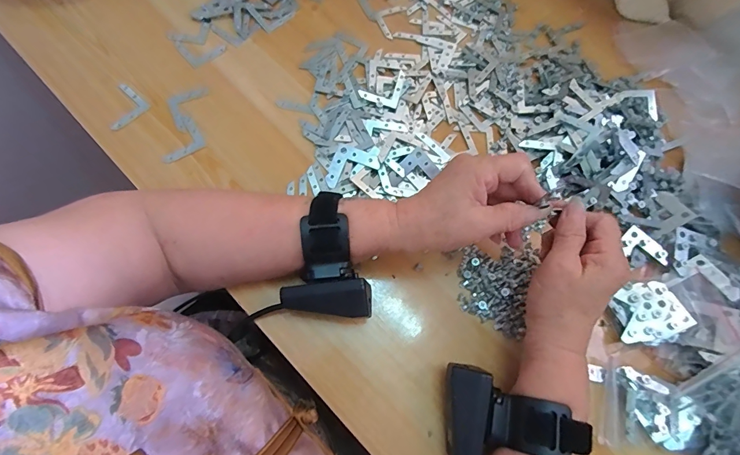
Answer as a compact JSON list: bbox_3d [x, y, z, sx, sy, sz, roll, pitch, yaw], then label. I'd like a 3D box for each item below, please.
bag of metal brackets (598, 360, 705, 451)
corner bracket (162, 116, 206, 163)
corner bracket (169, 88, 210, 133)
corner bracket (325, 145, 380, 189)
[{"bbox_3d":[0.233,0.154,0.308,0.076,0.023,0.063,20,70,2],"label":"bag of metal brackets"},{"bbox_3d":[-0.188,-0.087,0.369,0.041,0.004,0.042,-29,76,-14],"label":"corner bracket"},{"bbox_3d":[-0.179,-0.120,0.382,0.041,0.004,0.043,-23,74,-12],"label":"corner bracket"},{"bbox_3d":[-0.019,-0.065,0.372,0.058,0.004,0.035,-23,76,-1],"label":"corner bracket"}]

